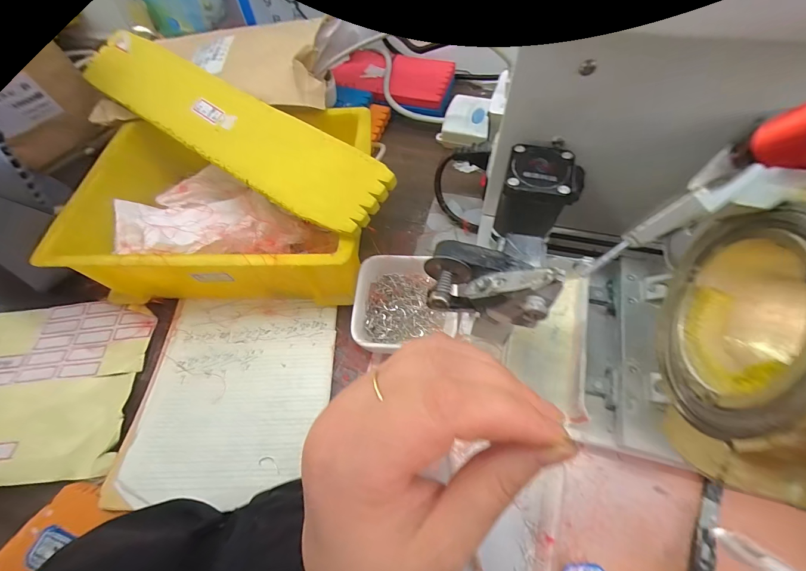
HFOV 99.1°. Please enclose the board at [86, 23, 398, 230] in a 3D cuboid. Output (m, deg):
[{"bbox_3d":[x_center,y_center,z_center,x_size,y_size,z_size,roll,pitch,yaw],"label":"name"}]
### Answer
[{"bbox_3d":[-0.159,-0.142,0.291,0.340,0.019,0.064,33,69,19],"label":"board"}]

